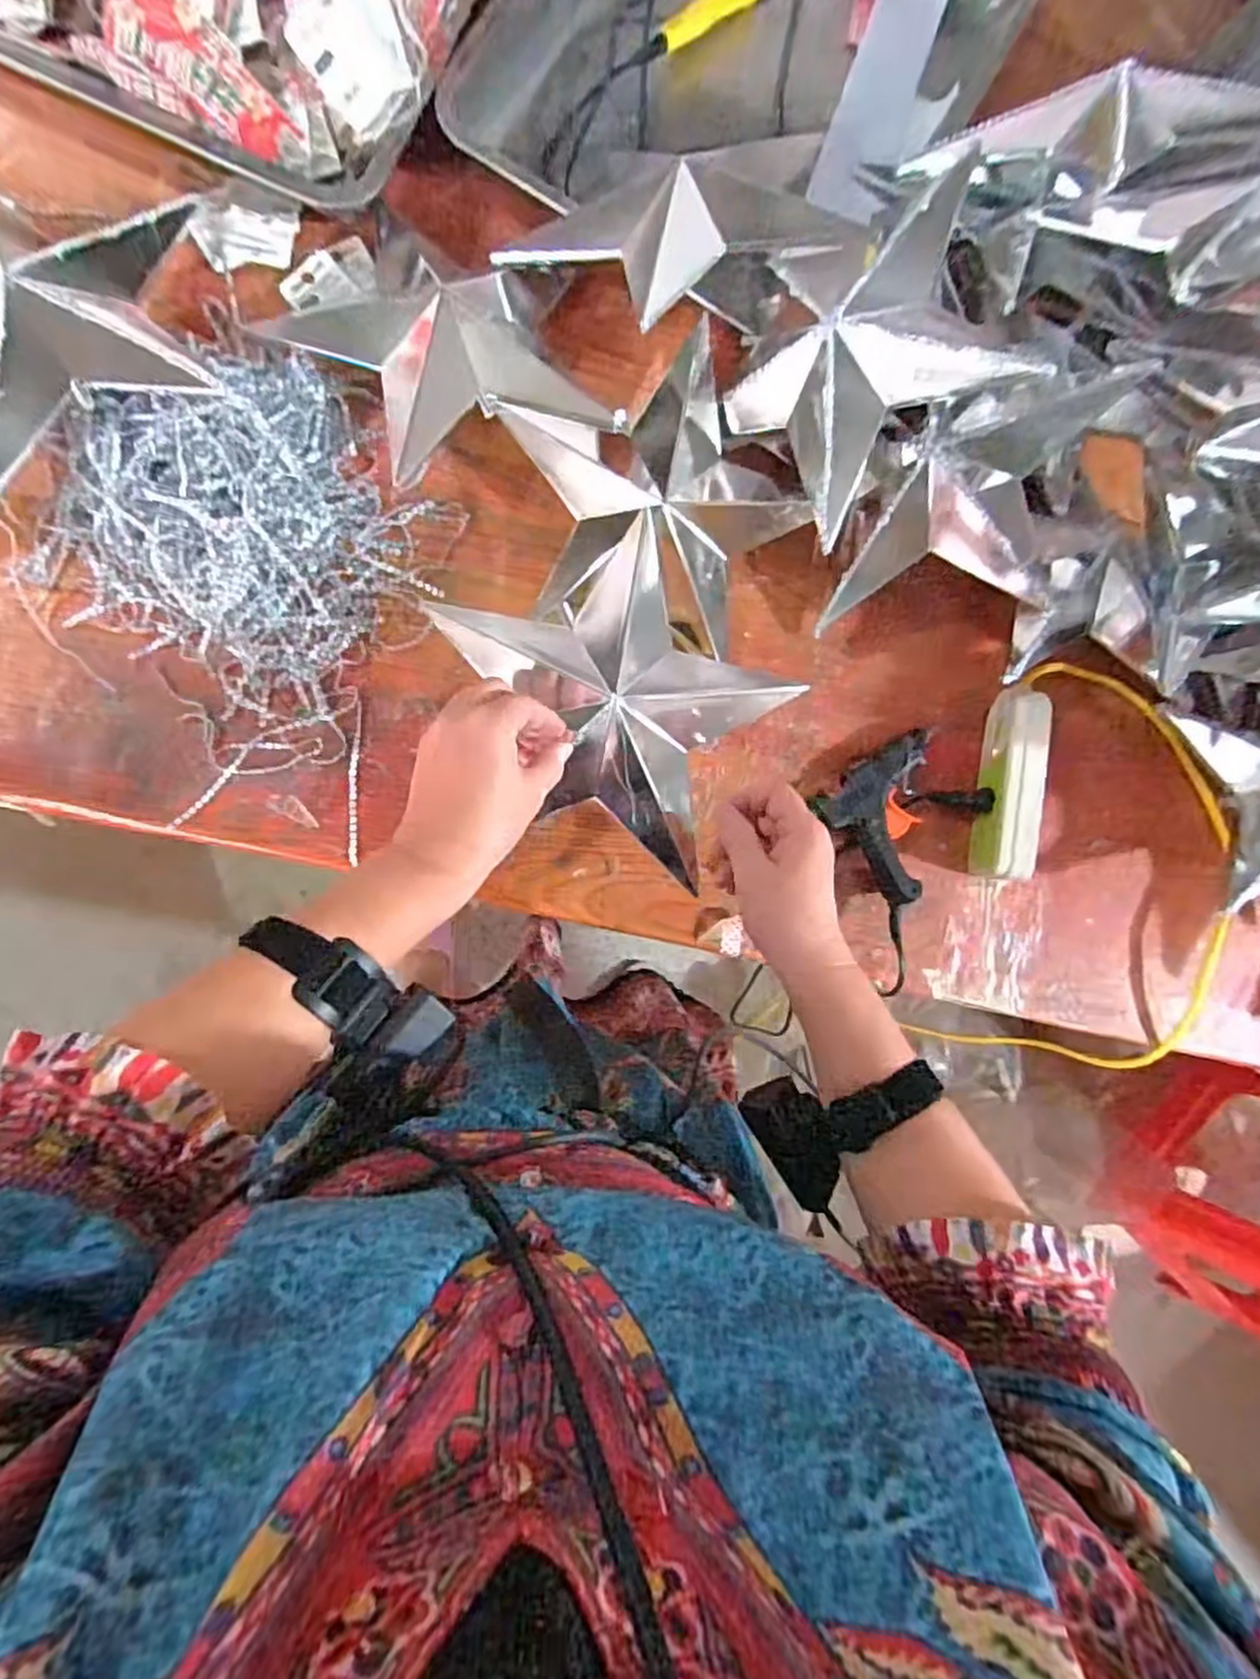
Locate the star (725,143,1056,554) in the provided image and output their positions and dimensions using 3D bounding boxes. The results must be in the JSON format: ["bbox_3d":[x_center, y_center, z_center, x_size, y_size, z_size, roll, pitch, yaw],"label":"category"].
[{"bbox_3d":[0.168,-0.339,0.514,0.196,0.061,0.190,-31,84,23],"label":"star"}]

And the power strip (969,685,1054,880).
[{"bbox_3d":[0.294,-0.045,0.571,0.027,0.062,0.151,10,86,-6],"label":"power strip"}]

